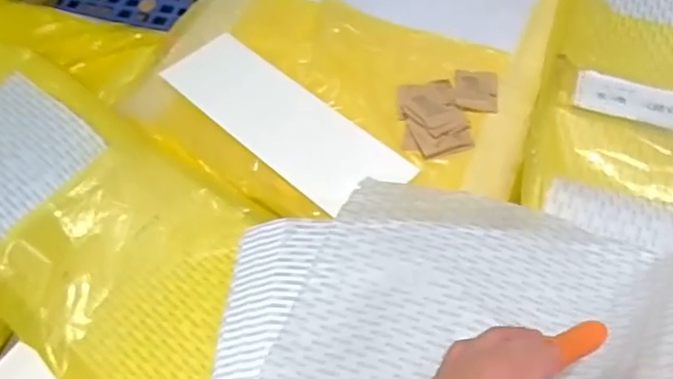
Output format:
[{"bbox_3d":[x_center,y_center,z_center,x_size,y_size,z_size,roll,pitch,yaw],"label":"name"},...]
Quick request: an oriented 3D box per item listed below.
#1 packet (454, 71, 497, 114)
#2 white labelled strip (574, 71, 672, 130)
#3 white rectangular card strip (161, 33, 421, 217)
[{"bbox_3d":[0.167,-0.119,0.749,0.050,0.004,0.064,5,58,5],"label":"packet"},{"bbox_3d":[0.358,-0.094,0.700,0.176,0.006,0.062,15,57,15],"label":"white labelled strip"},{"bbox_3d":[-0.068,-0.085,0.732,0.317,0.006,0.107,39,67,23],"label":"white rectangular card strip"}]

